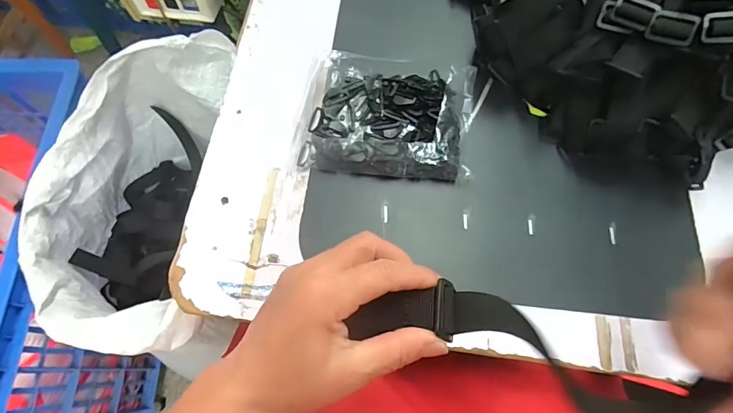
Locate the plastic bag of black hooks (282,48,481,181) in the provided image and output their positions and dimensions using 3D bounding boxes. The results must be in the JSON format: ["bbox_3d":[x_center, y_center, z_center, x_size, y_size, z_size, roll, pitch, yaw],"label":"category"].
[{"bbox_3d":[0.021,-0.099,0.441,0.184,0.025,0.140,4,68,2],"label":"plastic bag of black hooks"}]

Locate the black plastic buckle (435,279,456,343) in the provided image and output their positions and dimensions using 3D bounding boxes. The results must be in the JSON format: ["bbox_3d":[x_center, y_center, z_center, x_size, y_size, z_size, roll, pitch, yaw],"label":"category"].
[{"bbox_3d":[0.046,0.059,0.238,0.011,0.007,0.033,7,65,3],"label":"black plastic buckle"}]

